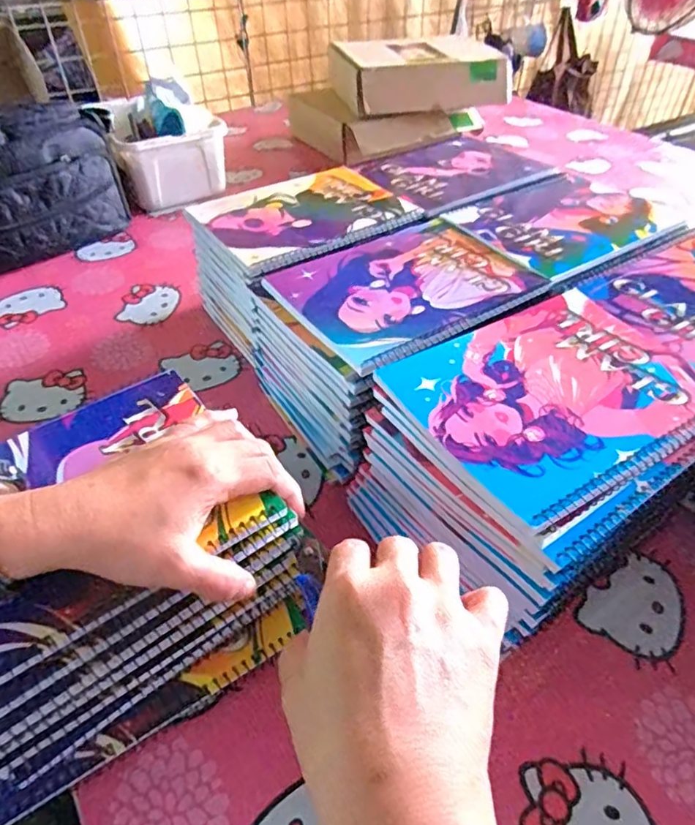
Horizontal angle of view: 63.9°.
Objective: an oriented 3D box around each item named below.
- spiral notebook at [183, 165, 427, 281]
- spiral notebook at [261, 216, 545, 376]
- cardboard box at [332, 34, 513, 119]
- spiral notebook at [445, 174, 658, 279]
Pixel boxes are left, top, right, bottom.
[{"bbox_3d":[-0.044,-0.204,0.566,0.189,0.005,0.157,-25,49,-23],"label":"spiral notebook"},{"bbox_3d":[0.047,-0.110,0.474,0.190,0.006,0.158,-25,49,-24],"label":"spiral notebook"},{"bbox_3d":[0.117,-0.622,1.017,0.315,0.074,0.215,-13,45,-12],"label":"cardboard box"},{"bbox_3d":[0.208,-0.192,0.549,0.181,0.006,0.149,-24,49,-23],"label":"spiral notebook"}]

